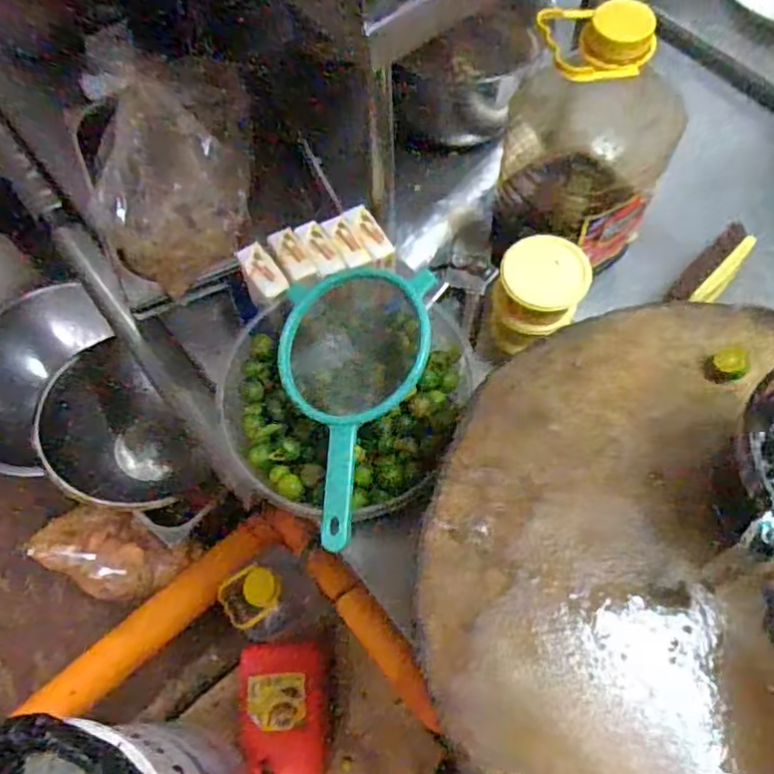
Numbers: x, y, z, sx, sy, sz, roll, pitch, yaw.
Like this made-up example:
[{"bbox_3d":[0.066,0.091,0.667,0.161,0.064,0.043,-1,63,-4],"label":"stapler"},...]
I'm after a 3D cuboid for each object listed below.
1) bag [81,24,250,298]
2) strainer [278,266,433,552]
[{"bbox_3d":[-0.250,-0.266,0.783,0.186,0.100,0.306,-4,92,-20],"label":"bag"},{"bbox_3d":[-0.024,0.017,0.596,0.139,0.073,0.254,-7,69,22],"label":"strainer"}]

